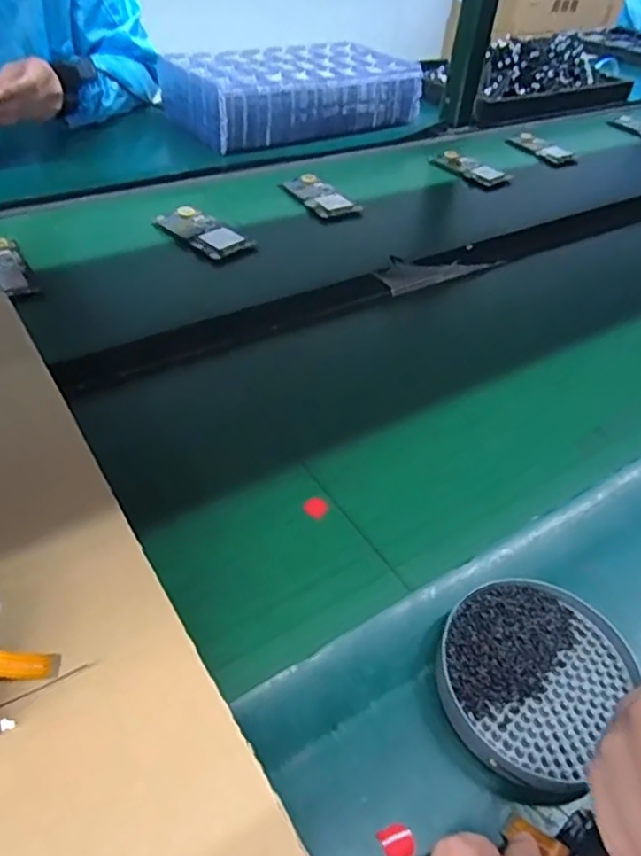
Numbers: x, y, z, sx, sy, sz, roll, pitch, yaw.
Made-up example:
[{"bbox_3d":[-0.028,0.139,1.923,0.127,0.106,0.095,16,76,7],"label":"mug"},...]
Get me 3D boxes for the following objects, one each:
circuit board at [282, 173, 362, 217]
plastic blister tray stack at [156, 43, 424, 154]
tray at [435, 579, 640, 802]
[{"bbox_3d":[-0.004,-0.311,0.836,0.060,0.012,0.112,-28,55,-31],"label":"circuit board"},{"bbox_3d":[-0.045,-0.557,1.038,0.399,0.092,0.196,-22,52,-28],"label":"plastic blister tray stack"},{"bbox_3d":[0.120,0.141,0.363,0.097,0.019,0.113,34,50,24],"label":"tray"}]

